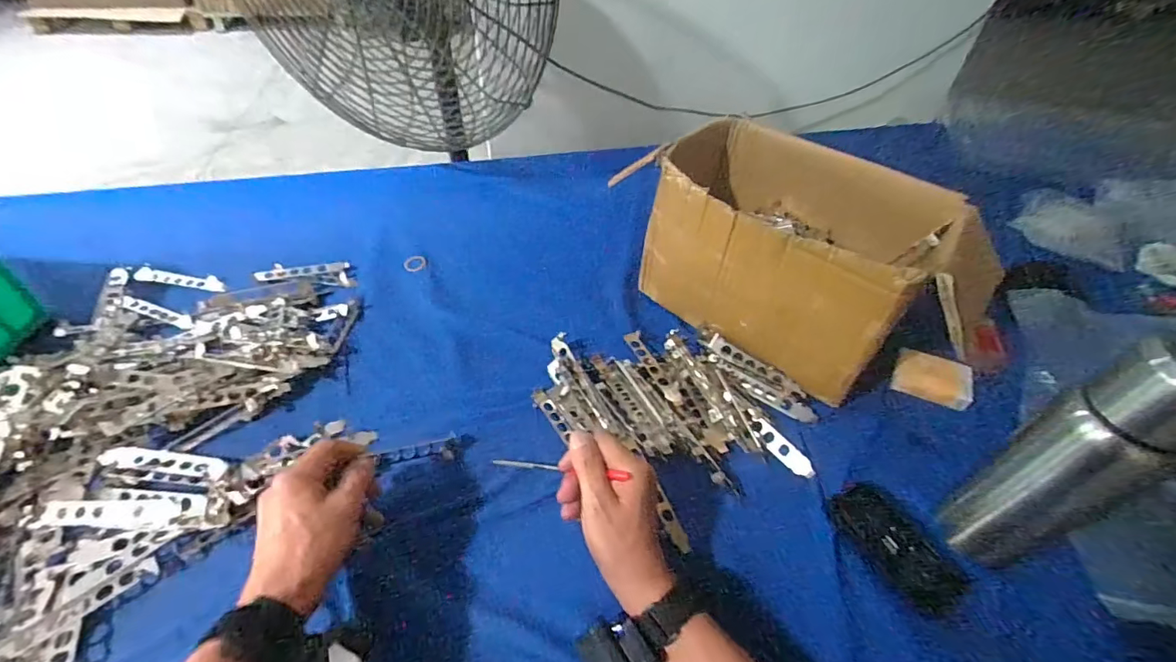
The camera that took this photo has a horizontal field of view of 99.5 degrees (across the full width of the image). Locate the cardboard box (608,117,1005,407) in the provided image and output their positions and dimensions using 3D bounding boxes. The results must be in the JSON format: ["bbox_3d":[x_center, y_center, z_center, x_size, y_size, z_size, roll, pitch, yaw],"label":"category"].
[{"bbox_3d":[0.252,-0.094,0.590,0.350,0.191,0.217,33,53,26],"label":"cardboard box"}]

